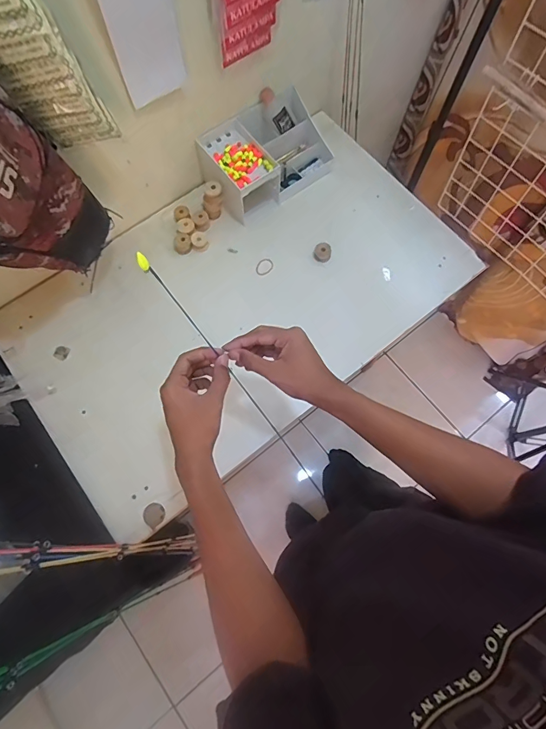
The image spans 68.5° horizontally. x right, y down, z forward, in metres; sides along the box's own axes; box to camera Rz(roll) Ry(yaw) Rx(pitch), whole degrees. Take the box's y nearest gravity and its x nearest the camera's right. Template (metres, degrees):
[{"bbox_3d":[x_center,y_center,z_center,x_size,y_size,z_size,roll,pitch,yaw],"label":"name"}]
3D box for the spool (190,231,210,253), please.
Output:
[{"bbox_3d":[-0.141,-0.237,0.772,0.031,0.025,0.030,0,72,0],"label":"spool"}]

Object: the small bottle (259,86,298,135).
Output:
[{"bbox_3d":[0.007,-0.492,0.779,0.033,0.098,0.041,-12,68,35],"label":"small bottle"}]

